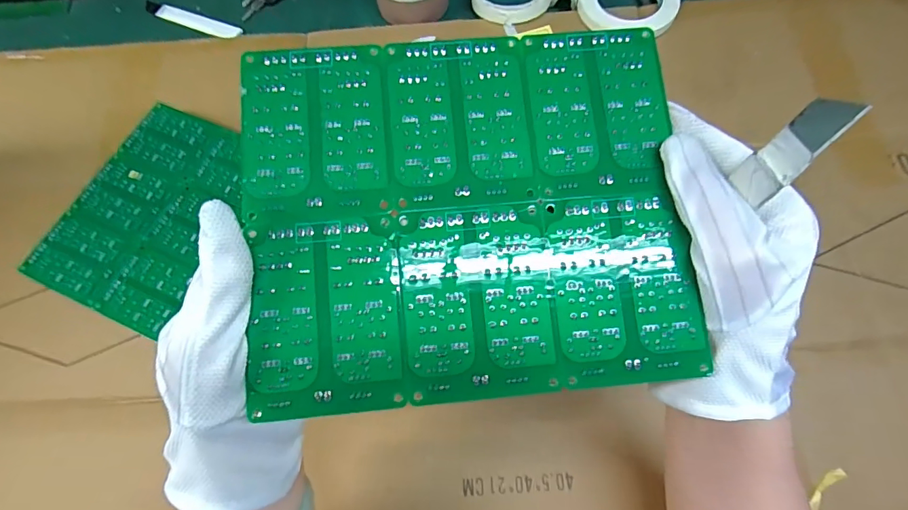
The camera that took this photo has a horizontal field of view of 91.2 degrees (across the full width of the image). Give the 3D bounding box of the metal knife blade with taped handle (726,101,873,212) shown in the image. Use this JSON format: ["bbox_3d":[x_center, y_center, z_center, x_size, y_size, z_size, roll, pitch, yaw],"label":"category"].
[{"bbox_3d":[0.137,-0.043,0.181,0.004,0.049,0.018,-4,55,-21],"label":"metal knife blade with taped handle"}]

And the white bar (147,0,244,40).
[{"bbox_3d":[-0.336,-0.304,0.571,0.144,0.007,0.030,25,73,10],"label":"white bar"}]

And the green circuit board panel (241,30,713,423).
[{"bbox_3d":[0.006,-0.023,0.212,0.201,0.004,0.172,-4,81,-3],"label":"green circuit board panel"}]

